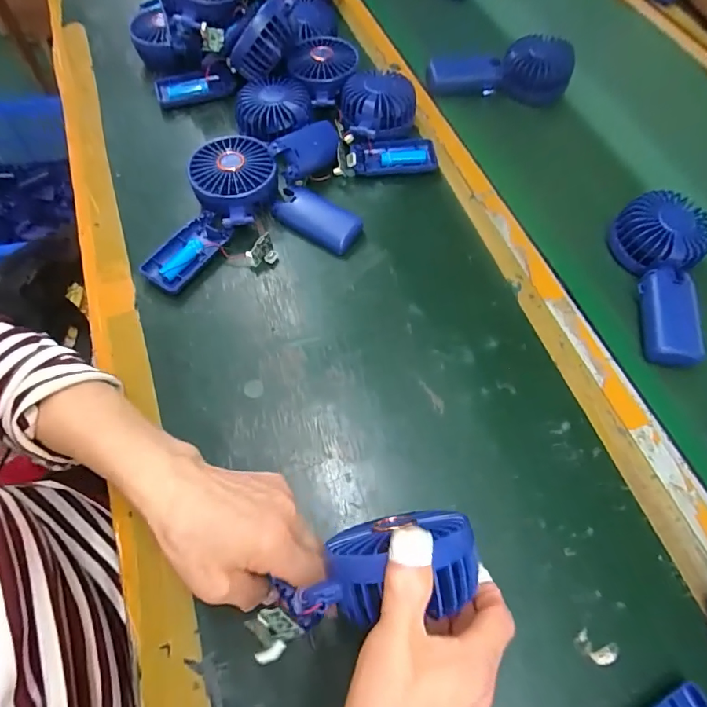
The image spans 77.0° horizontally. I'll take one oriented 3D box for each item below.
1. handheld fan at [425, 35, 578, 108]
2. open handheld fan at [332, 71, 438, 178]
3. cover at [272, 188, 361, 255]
[{"bbox_3d":[0.186,-0.363,0.574,0.177,0.059,0.063,5,63,0],"label":"handheld fan"},{"bbox_3d":[0.036,-0.261,0.500,0.110,0.043,0.132,0,63,-2],"label":"open handheld fan"},{"bbox_3d":[-0.037,-0.139,0.458,0.090,0.019,0.044,33,67,14],"label":"cover"}]

